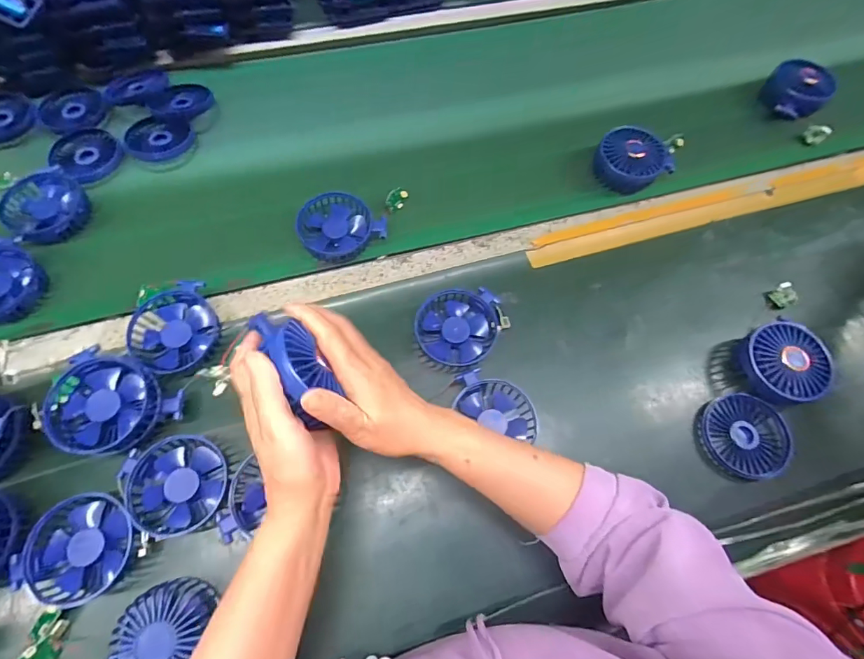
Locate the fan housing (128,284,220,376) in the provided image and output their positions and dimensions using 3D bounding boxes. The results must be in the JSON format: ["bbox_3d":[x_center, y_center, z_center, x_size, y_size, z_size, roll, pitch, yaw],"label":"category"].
[{"bbox_3d":[-0.278,0.002,0.477,0.085,0.035,0.098,-20,69,-11],"label":"fan housing"}]

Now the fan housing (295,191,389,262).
[{"bbox_3d":[-0.118,-0.128,0.539,0.093,0.024,0.095,1,67,-2],"label":"fan housing"}]

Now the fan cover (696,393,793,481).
[{"bbox_3d":[0.333,0.113,0.467,0.086,0.022,0.085,-8,67,-6],"label":"fan cover"}]

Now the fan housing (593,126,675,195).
[{"bbox_3d":[0.265,-0.227,0.589,0.092,0.035,0.087,1,67,-2],"label":"fan housing"}]

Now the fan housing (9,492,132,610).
[{"bbox_3d":[-0.316,0.199,0.397,0.082,0.032,0.091,26,70,8],"label":"fan housing"}]

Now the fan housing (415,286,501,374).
[{"bbox_3d":[0.028,0.000,0.492,0.094,0.028,0.084,-4,67,-5],"label":"fan housing"}]

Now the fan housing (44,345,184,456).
[{"bbox_3d":[-0.313,0.076,0.427,0.104,0.033,0.094,24,68,7],"label":"fan housing"}]

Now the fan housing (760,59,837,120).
[{"bbox_3d":[0.535,-0.349,0.645,0.082,0.049,0.079,1,69,-1],"label":"fan housing"}]

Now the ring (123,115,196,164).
[{"bbox_3d":[-0.365,-0.257,0.586,0.083,0.014,0.074,-37,73,-17],"label":"ring"}]

